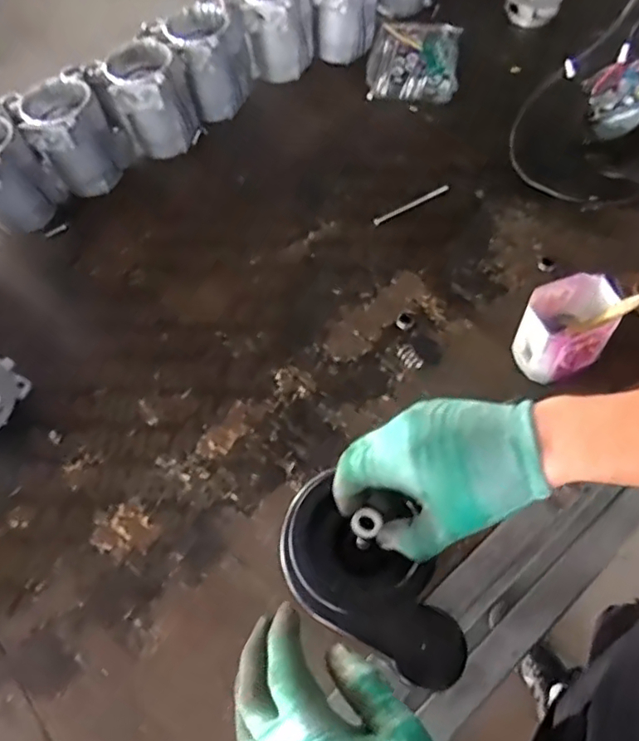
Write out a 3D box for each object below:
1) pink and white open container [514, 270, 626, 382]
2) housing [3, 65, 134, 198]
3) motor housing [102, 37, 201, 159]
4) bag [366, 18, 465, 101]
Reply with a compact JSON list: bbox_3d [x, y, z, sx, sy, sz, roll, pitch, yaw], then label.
[{"bbox_3d":[0.279,-0.043,0.690,0.089,0.119,0.100,33,68,19],"label":"pink and white open container"},{"bbox_3d":[-0.354,-0.343,0.879,0.129,0.129,0.112,-31,64,-13],"label":"housing"},{"bbox_3d":[-0.249,-0.410,0.911,0.112,0.132,0.101,-8,61,-2],"label":"motor housing"},{"bbox_3d":[0.160,-0.529,1.011,0.147,0.049,0.179,6,62,6],"label":"bag"}]

